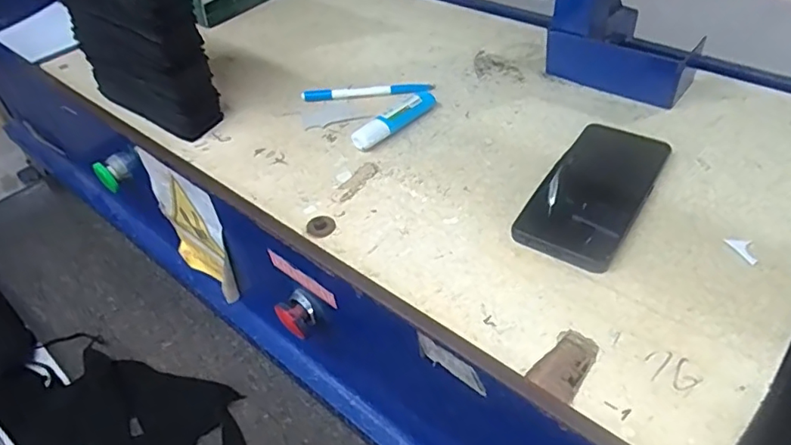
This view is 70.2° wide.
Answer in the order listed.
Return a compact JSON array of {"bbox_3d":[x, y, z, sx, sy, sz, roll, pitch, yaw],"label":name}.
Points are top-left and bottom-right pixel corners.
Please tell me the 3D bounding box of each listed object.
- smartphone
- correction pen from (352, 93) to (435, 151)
[{"bbox_3d":[0.164,-0.028,0.461,0.075,0.013,0.163,23,51,29],"label":"smartphone"},{"bbox_3d":[0.001,-0.101,0.547,0.102,0.019,0.017,-36,50,-28],"label":"correction pen"}]

